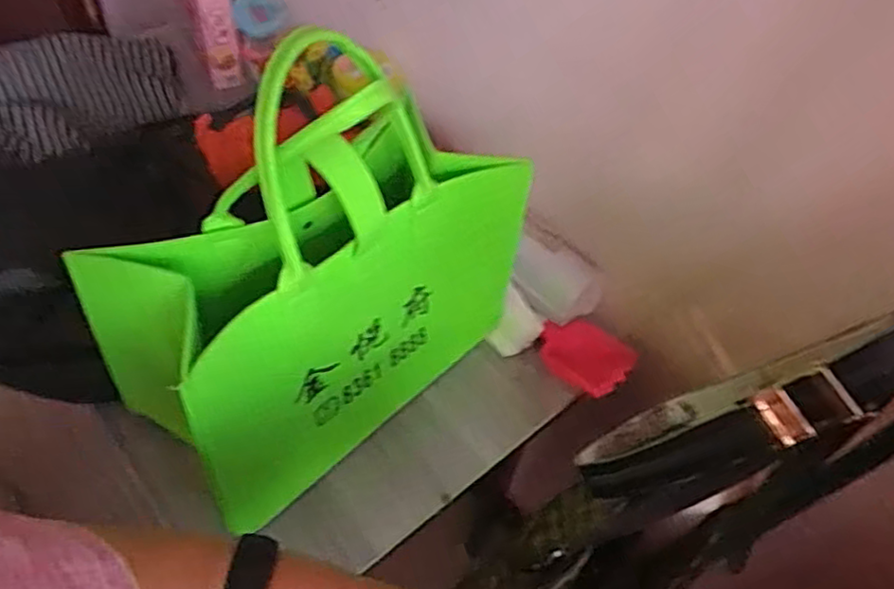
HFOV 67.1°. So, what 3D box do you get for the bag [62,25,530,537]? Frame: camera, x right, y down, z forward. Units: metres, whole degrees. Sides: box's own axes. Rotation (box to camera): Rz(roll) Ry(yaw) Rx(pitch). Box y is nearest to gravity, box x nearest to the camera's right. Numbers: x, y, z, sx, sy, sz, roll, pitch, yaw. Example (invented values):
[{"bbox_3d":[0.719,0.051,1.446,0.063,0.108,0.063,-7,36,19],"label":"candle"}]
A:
[{"bbox_3d":[-0.112,-0.030,0.608,0.356,0.388,0.179,-34,61,-29],"label":"bag"}]

